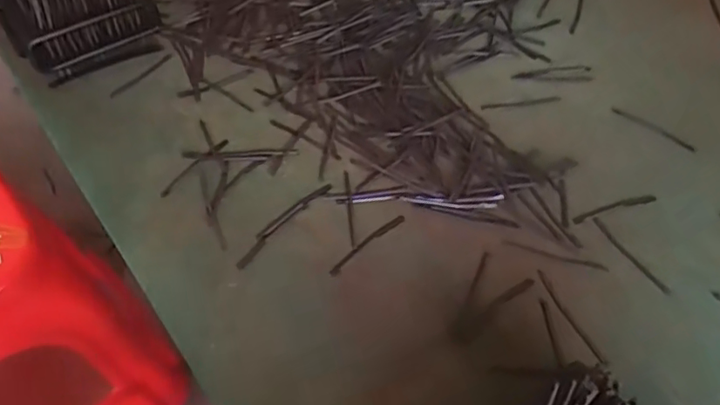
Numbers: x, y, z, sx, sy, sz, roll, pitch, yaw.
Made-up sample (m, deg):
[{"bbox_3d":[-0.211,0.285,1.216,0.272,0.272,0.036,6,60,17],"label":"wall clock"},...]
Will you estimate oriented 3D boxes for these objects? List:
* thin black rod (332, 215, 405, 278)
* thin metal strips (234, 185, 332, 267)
[{"bbox_3d":[0.007,0.039,0.532,0.091,0.004,0.009,-36,63,-24],"label":"thin black rod"},{"bbox_3d":[-0.074,0.018,0.543,0.014,0.005,0.120,37,61,22],"label":"thin metal strips"}]

